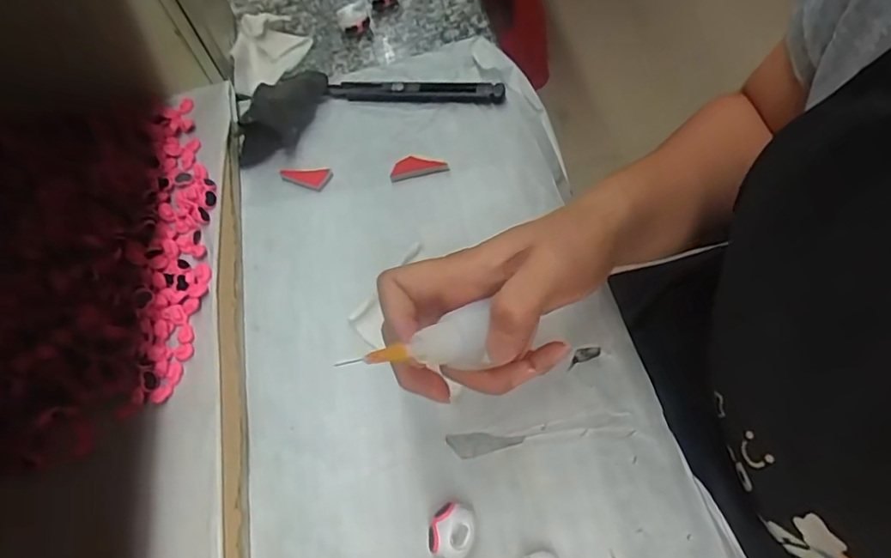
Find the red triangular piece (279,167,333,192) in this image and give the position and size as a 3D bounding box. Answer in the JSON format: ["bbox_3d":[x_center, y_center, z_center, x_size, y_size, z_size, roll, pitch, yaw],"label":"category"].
[{"bbox_3d":[-0.096,-0.073,0.379,0.035,0.004,0.019,21,66,14],"label":"red triangular piece"}]

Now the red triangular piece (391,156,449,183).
[{"bbox_3d":[-0.019,-0.076,0.370,0.038,0.009,0.015,-15,62,-4],"label":"red triangular piece"}]

